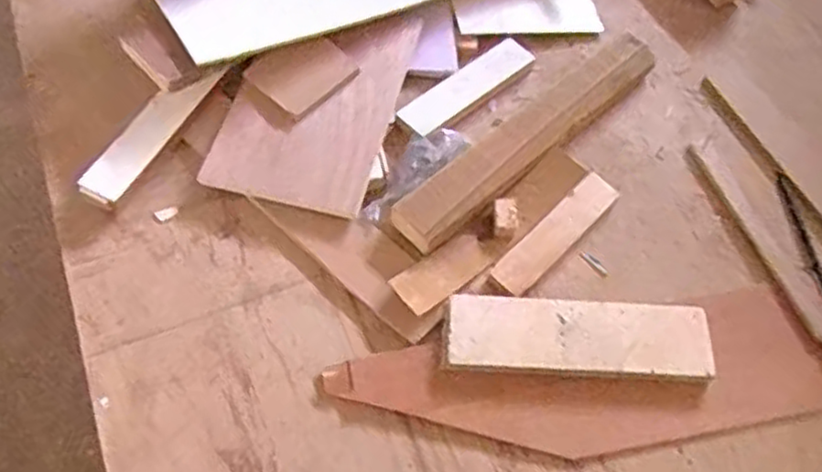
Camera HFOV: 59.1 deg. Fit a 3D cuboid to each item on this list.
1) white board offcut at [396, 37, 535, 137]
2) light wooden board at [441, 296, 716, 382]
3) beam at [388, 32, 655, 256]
[{"bbox_3d":[0.066,-0.170,0.828,0.172,0.017,0.047,-34,67,-19],"label":"white board offcut"},{"bbox_3d":[0.153,0.096,0.680,0.242,0.023,0.072,3,61,0],"label":"light wooden board"},{"bbox_3d":[0.133,-0.111,0.787,0.378,0.030,0.061,-38,69,-20],"label":"beam"}]

